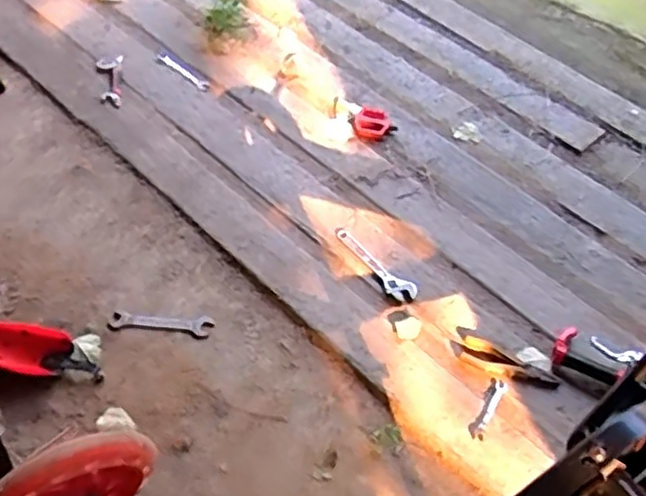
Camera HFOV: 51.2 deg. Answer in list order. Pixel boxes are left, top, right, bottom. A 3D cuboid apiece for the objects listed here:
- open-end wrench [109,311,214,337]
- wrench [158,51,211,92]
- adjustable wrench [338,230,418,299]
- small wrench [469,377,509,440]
[{"bbox_3d":[-0.290,0.134,1.212,0.184,0.007,0.034,5,52,3],"label":"open-end wrench"},{"bbox_3d":[-0.335,-0.423,1.610,0.174,0.014,0.028,36,60,24],"label":"wrench"},{"bbox_3d":[0.095,0.032,1.282,0.199,0.010,0.045,38,61,25],"label":"adjustable wrench"},{"bbox_3d":[0.272,0.264,1.113,0.029,0.010,0.115,27,57,19],"label":"small wrench"}]

